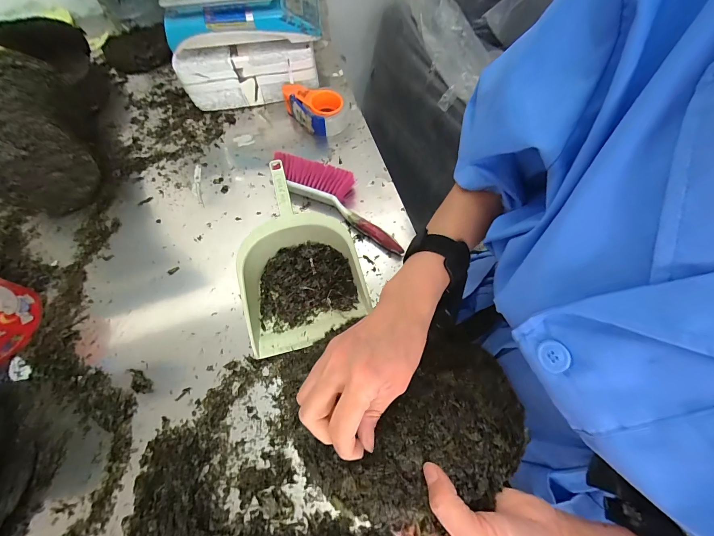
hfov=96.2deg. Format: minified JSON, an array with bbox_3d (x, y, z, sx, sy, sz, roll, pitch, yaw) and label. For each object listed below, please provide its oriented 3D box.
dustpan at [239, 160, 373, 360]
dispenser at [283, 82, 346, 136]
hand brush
[{"bbox_3d":[-0.119,-0.029,0.609,0.224,0.103,0.335,-15,65,-5],"label":"dustpan"},{"bbox_3d":[-0.100,-0.406,0.801,0.121,0.063,0.153,-33,67,-12],"label":"dispenser"},{"bbox_3d":[-0.033,-0.153,0.678,0.325,0.062,0.091,32,70,16],"label":"hand brush"}]

